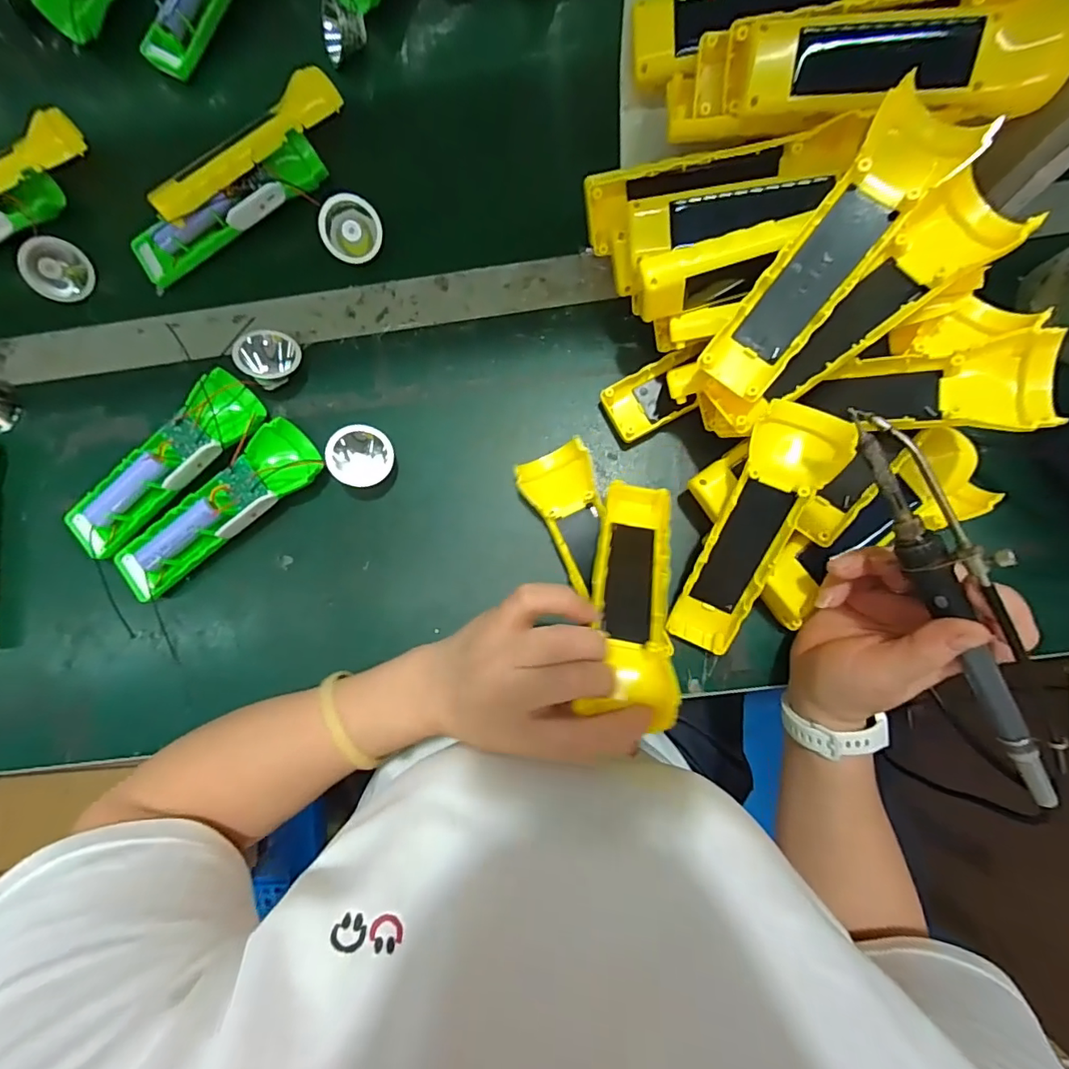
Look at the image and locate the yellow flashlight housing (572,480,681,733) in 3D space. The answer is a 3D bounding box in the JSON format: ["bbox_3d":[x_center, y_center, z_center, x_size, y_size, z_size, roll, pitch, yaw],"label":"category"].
[{"bbox_3d":[0.060,0.033,0.306,0.047,0.024,0.155,4,48,5],"label":"yellow flashlight housing"}]

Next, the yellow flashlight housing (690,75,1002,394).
[{"bbox_3d":[0.160,-0.149,0.283,0.051,0.023,0.167,39,110,8],"label":"yellow flashlight housing"}]

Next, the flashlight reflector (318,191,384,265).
[{"bbox_3d":[-0.145,-0.240,0.403,0.046,0.037,0.046,-10,121,-17],"label":"flashlight reflector"}]

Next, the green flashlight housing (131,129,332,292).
[{"bbox_3d":[-0.242,-0.256,0.407,0.163,0.030,0.038,-31,84,1],"label":"green flashlight housing"}]

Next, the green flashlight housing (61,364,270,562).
[{"bbox_3d":[-0.273,-0.048,0.383,0.165,0.030,0.051,-41,84,0],"label":"green flashlight housing"}]

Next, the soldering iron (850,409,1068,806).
[{"bbox_3d":[0.209,0.036,0.245,0.025,0.025,0.207,-26,92,1],"label":"soldering iron"}]

